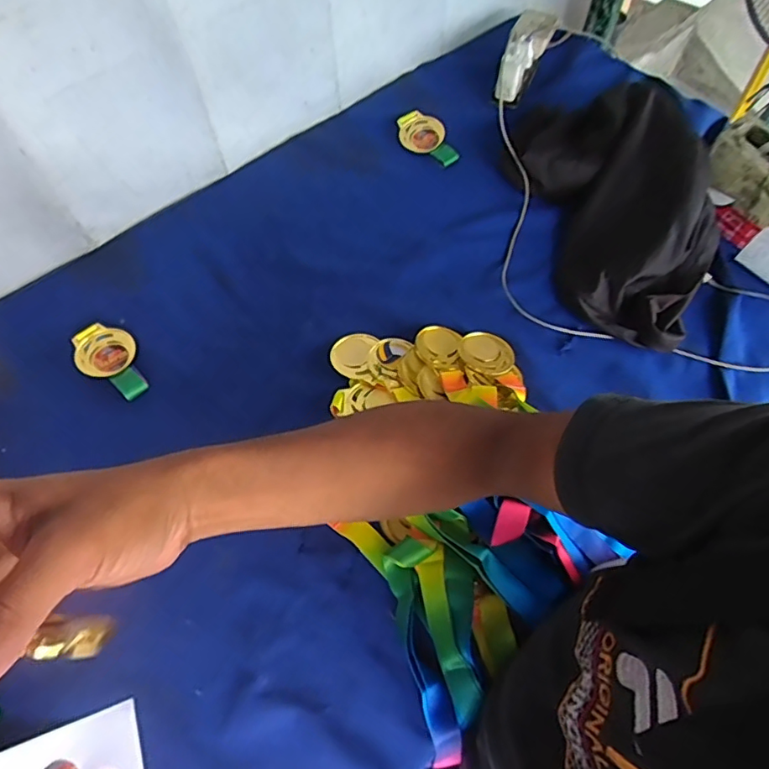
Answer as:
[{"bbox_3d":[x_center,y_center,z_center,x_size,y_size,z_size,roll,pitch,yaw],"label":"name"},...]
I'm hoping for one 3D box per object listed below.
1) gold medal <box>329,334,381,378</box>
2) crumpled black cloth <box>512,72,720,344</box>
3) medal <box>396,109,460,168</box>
[{"bbox_3d":[-0.034,-0.033,0.613,0.054,0.004,0.057,-5,63,-1],"label":"gold medal"},{"bbox_3d":[0.294,-0.214,0.645,0.198,0.104,0.344,-12,64,-4],"label":"crumpled black cloth"},{"bbox_3d":[0.060,-0.348,0.764,0.056,0.007,0.116,-37,70,13],"label":"medal"}]

